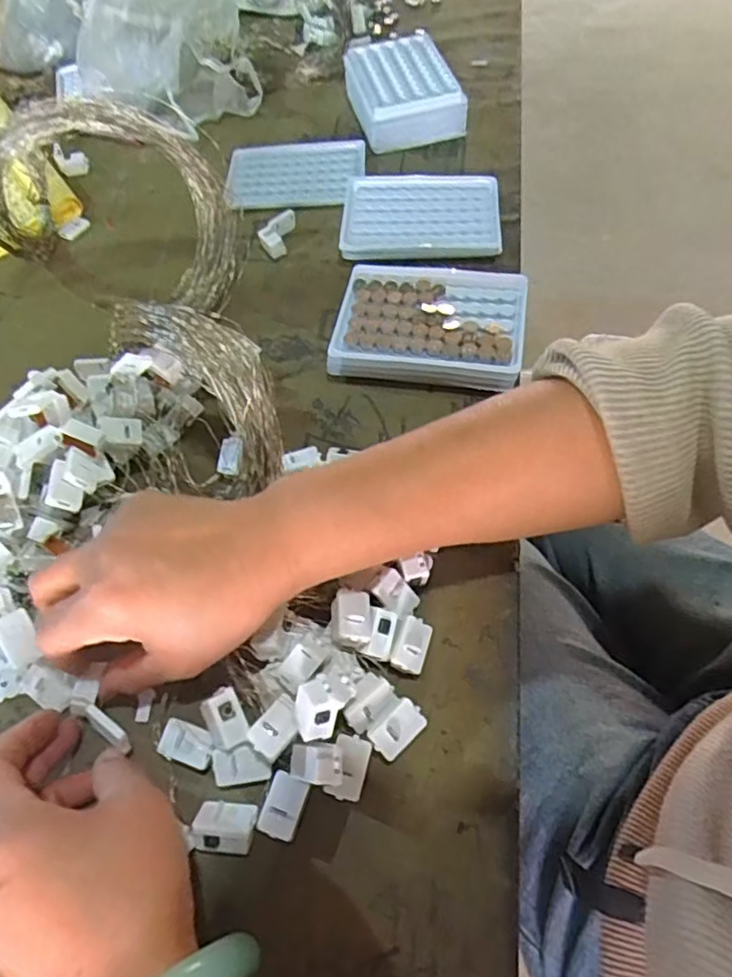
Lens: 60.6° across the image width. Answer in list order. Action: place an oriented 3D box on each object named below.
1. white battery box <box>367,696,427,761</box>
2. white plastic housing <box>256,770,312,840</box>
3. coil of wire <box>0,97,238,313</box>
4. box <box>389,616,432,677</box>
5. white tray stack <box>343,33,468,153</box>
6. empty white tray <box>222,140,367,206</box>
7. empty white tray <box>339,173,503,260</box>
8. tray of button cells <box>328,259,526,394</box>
[{"bbox_3d":[0.015,0.118,0.306,0.018,0.017,0.027,38,67,25],"label":"white battery box"},{"bbox_3d":[-0.037,0.148,0.292,0.018,0.011,0.026,14,58,13],"label":"white plastic housing"},{"bbox_3d":[-0.208,-0.210,0.476,0.198,0.129,0.086,4,57,6],"label":"coil of wire"},{"bbox_3d":[0.024,0.083,0.328,0.015,0.017,0.028,14,59,13],"label":"box"},{"bbox_3d":[0.033,-0.406,0.633,0.097,0.040,0.151,-14,57,-6],"label":"white tray stack"},{"bbox_3d":[-0.067,-0.299,0.593,0.130,0.006,0.095,-3,56,2],"label":"empty white tray"},{"bbox_3d":[0.045,-0.229,0.526,0.129,0.022,0.090,2,57,5],"label":"empty white tray"},{"bbox_3d":[0.046,-0.118,0.453,0.131,0.024,0.102,6,57,8],"label":"tray of button cells"}]

